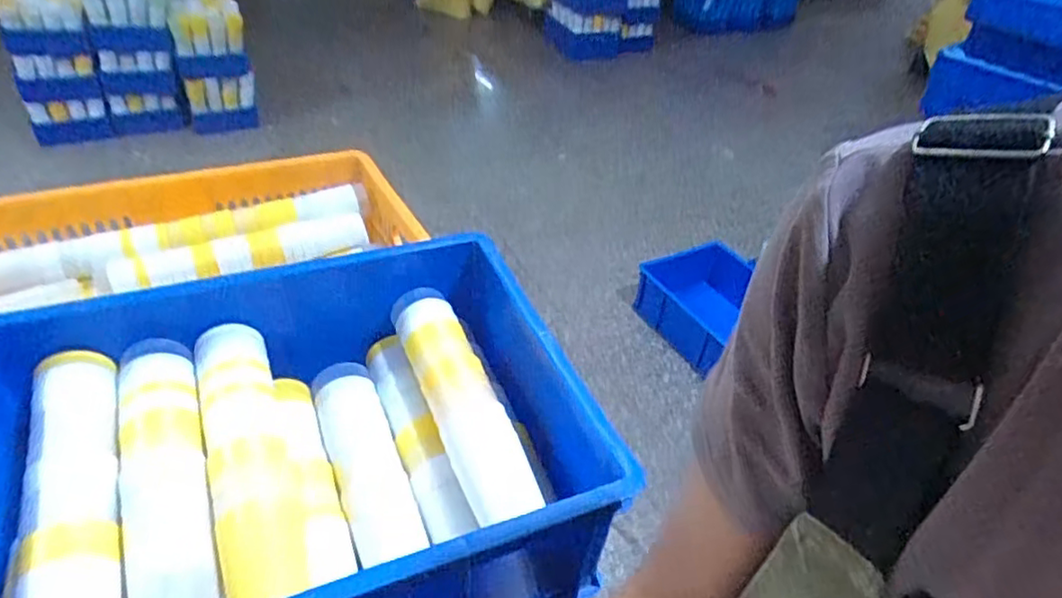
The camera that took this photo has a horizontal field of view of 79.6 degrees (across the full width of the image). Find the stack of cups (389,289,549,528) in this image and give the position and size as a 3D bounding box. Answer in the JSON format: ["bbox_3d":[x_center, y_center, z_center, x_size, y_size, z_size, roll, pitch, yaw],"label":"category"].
[{"bbox_3d":[-0.070,0.089,0.609,0.064,0.051,0.246,-14,57,-26],"label":"stack of cups"}]

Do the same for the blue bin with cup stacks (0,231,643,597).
[{"bbox_3d":[-0.201,0.146,0.547,0.435,0.191,0.337,-11,42,-22],"label":"blue bin with cup stacks"}]

